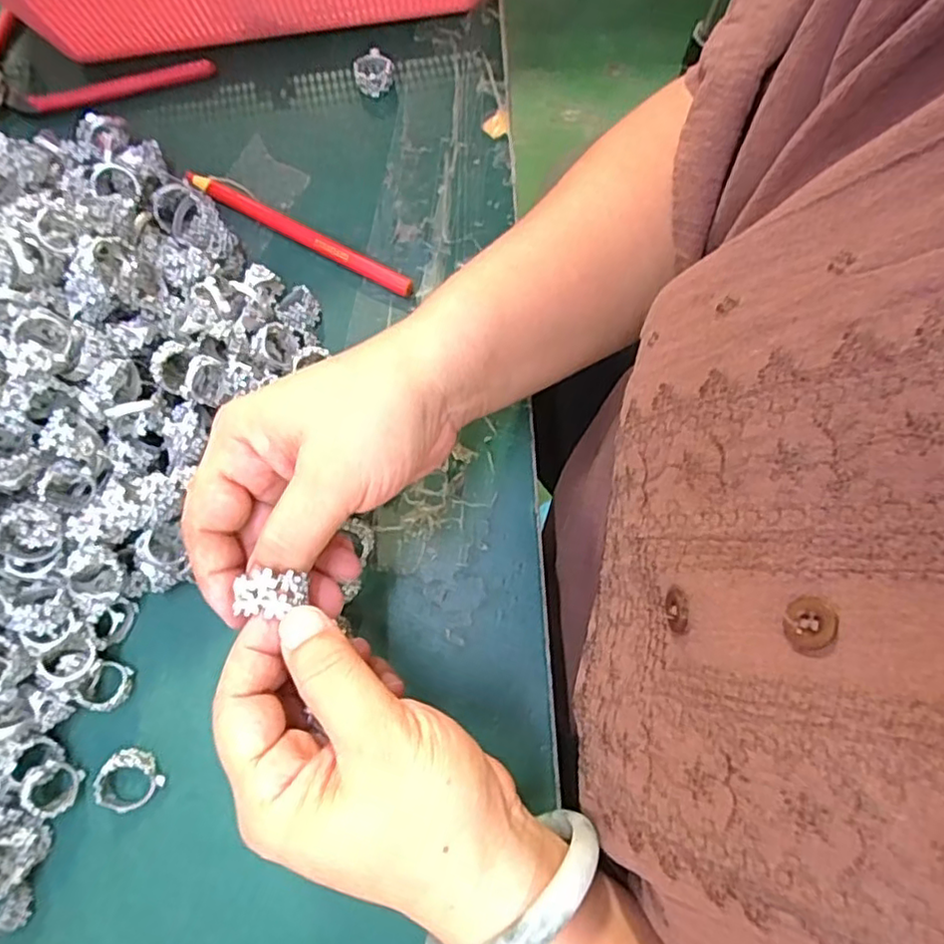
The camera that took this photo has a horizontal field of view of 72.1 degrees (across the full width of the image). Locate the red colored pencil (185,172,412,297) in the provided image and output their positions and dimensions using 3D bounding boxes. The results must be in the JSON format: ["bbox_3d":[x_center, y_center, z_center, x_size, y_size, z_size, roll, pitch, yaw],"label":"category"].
[{"bbox_3d":[-0.092,-0.127,0.346,0.138,0.008,0.009,28,79,8],"label":"red colored pencil"}]

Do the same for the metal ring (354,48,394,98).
[{"bbox_3d":[-0.055,-0.226,0.368,0.021,0.010,0.023,0,77,1],"label":"metal ring"}]

